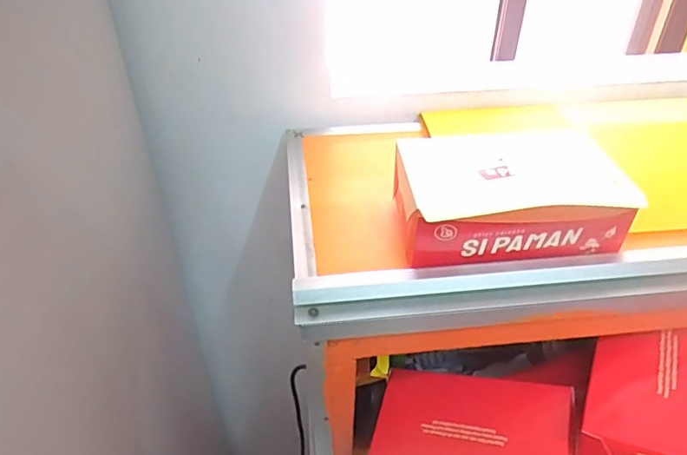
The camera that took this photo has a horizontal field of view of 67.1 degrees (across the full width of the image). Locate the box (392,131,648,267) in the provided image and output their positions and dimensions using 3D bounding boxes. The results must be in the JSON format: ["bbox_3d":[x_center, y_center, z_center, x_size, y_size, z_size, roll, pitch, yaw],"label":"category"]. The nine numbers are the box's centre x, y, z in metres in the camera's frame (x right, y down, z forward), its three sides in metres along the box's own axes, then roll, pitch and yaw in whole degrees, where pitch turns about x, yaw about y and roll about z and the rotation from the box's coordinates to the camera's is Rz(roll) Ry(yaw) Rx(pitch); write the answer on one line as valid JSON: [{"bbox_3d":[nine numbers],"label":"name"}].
[{"bbox_3d":[0.137,-0.029,0.444,0.181,0.065,0.127,0,38,1],"label":"box"}]

